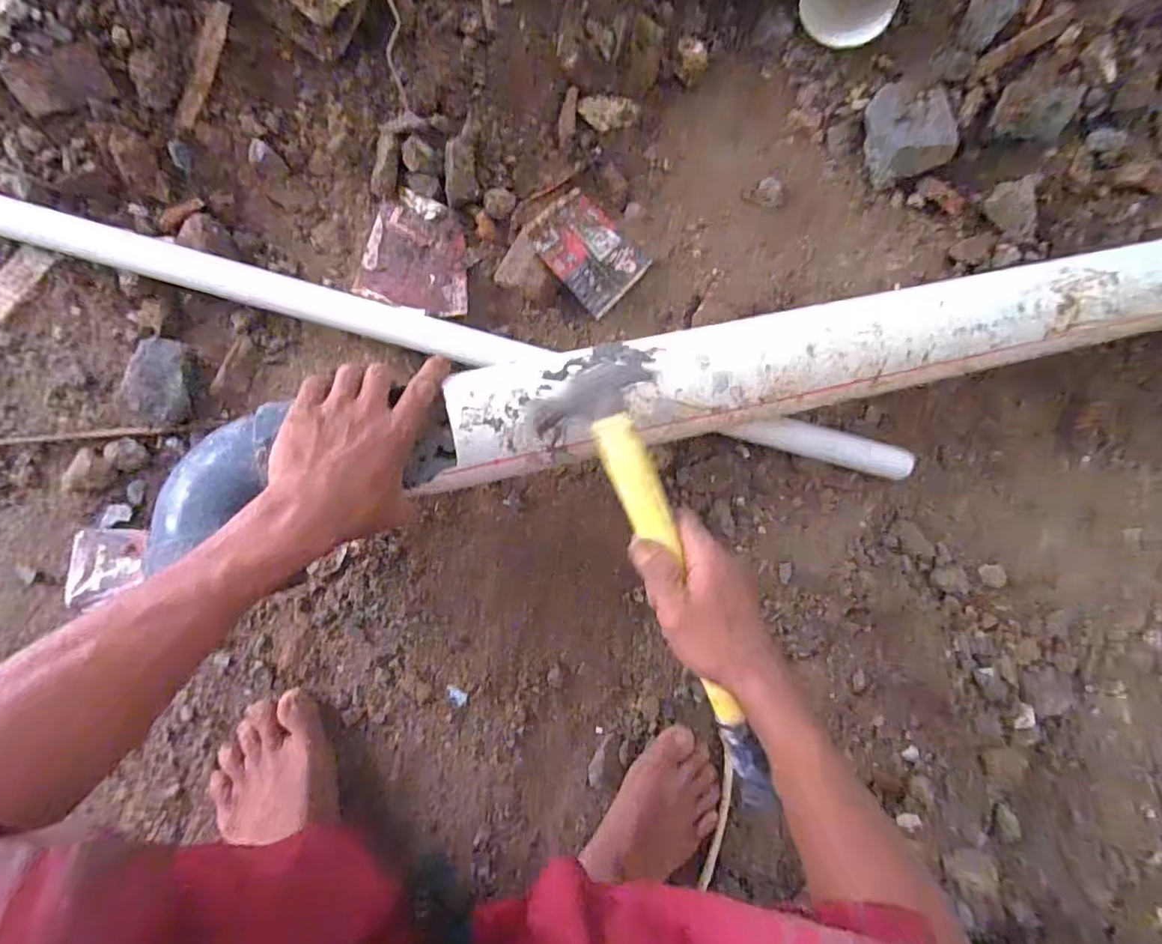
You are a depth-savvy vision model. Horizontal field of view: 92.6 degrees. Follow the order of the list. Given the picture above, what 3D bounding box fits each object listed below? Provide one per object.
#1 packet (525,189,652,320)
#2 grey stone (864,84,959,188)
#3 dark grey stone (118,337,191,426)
[{"bbox_3d":[0.008,-0.219,0.546,0.106,0.010,0.094,46,64,-8],"label":"packet"},{"bbox_3d":[0.349,-0.368,0.604,0.078,0.049,0.103,-7,87,-9],"label":"grey stone"},{"bbox_3d":[-0.378,-0.082,0.491,0.048,0.023,0.079,-3,89,-7],"label":"dark grey stone"}]

